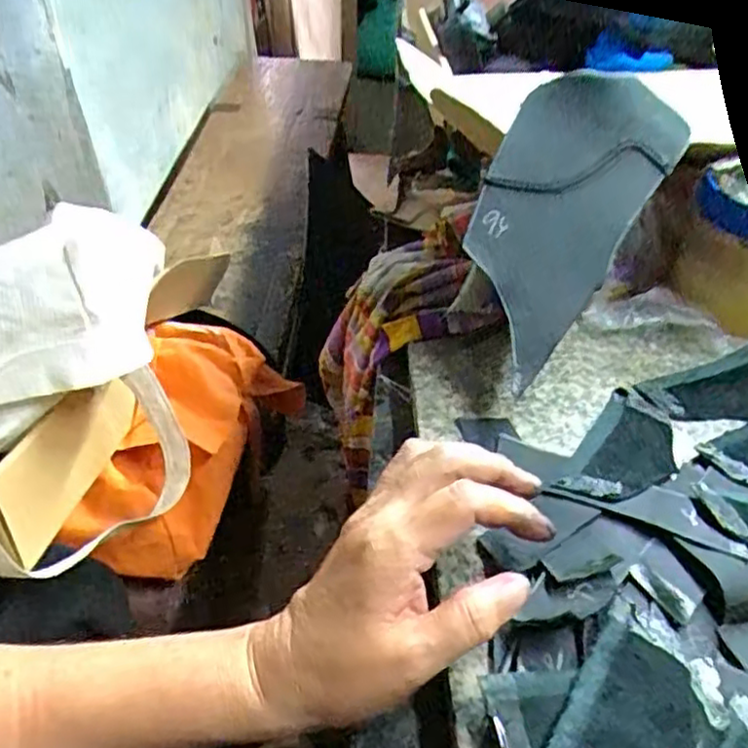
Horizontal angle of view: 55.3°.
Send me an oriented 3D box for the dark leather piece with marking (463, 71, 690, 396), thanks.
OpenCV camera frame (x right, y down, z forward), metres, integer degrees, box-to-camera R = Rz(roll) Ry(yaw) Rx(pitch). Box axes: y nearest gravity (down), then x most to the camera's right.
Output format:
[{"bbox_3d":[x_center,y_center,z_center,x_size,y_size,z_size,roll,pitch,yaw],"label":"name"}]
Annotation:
[{"bbox_3d":[0.096,-0.090,0.387,0.083,0.008,0.170,32,83,6],"label":"dark leather piece with marking"}]

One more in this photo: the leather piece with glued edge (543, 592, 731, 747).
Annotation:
[{"bbox_3d":[0.094,0.130,0.259,0.049,0.012,0.090,25,49,24],"label":"leather piece with glued edge"}]

